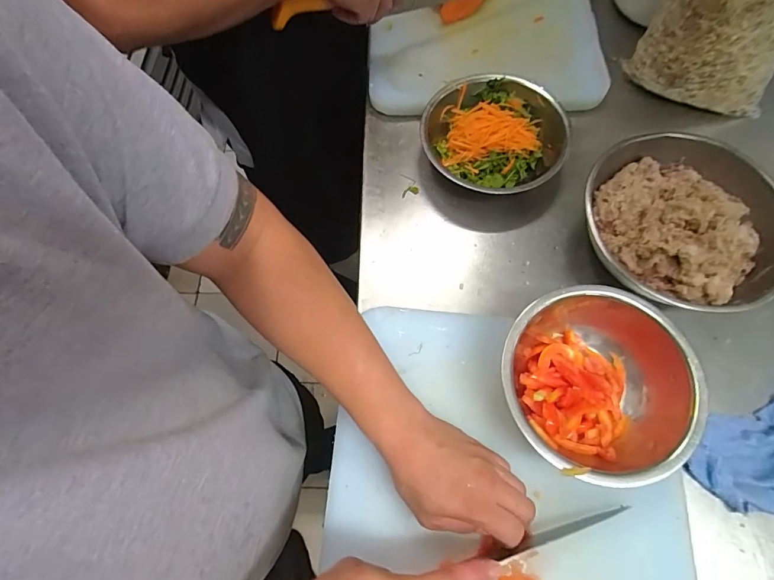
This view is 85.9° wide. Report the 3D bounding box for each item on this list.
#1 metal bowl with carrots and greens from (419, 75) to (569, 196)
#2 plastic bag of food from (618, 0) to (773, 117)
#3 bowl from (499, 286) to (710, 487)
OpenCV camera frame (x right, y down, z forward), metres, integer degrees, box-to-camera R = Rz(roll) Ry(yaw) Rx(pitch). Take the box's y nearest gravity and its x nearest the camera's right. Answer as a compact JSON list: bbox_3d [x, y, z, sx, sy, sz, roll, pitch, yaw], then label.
[{"bbox_3d":[0.139,-0.199,0.552,0.180,0.056,0.177,-1,69,2],"label":"metal bowl with carrots and greens"},{"bbox_3d":[0.424,-0.332,0.517,0.159,0.185,0.086,10,69,7],"label":"plastic bag of food"},{"bbox_3d":[0.195,0.088,0.397,0.166,0.058,0.165,-1,69,2],"label":"bowl"}]

